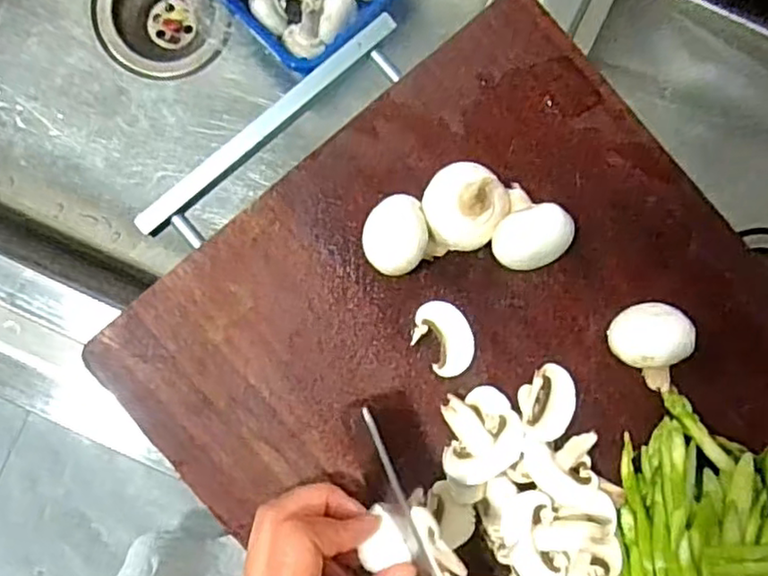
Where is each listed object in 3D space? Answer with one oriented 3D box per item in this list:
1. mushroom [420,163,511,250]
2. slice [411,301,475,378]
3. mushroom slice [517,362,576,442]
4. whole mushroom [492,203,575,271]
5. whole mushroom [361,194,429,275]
[{"bbox_3d":[0.036,-0.038,0.301,0.036,0.036,0.038,0,89,-2],"label":"mushroom"},{"bbox_3d":[0.029,0.024,0.317,0.029,0.004,0.034,8,88,-2],"label":"slice"},{"bbox_3d":[0.078,0.054,0.314,0.026,0.011,0.035,32,86,-1],"label":"mushroom slice"},{"bbox_3d":[0.067,-0.022,0.304,0.033,0.030,0.026,-18,89,-2],"label":"whole mushroom"},{"bbox_3d":[0.005,-0.023,0.305,0.027,0.028,0.035,9,88,-2],"label":"whole mushroom"}]

